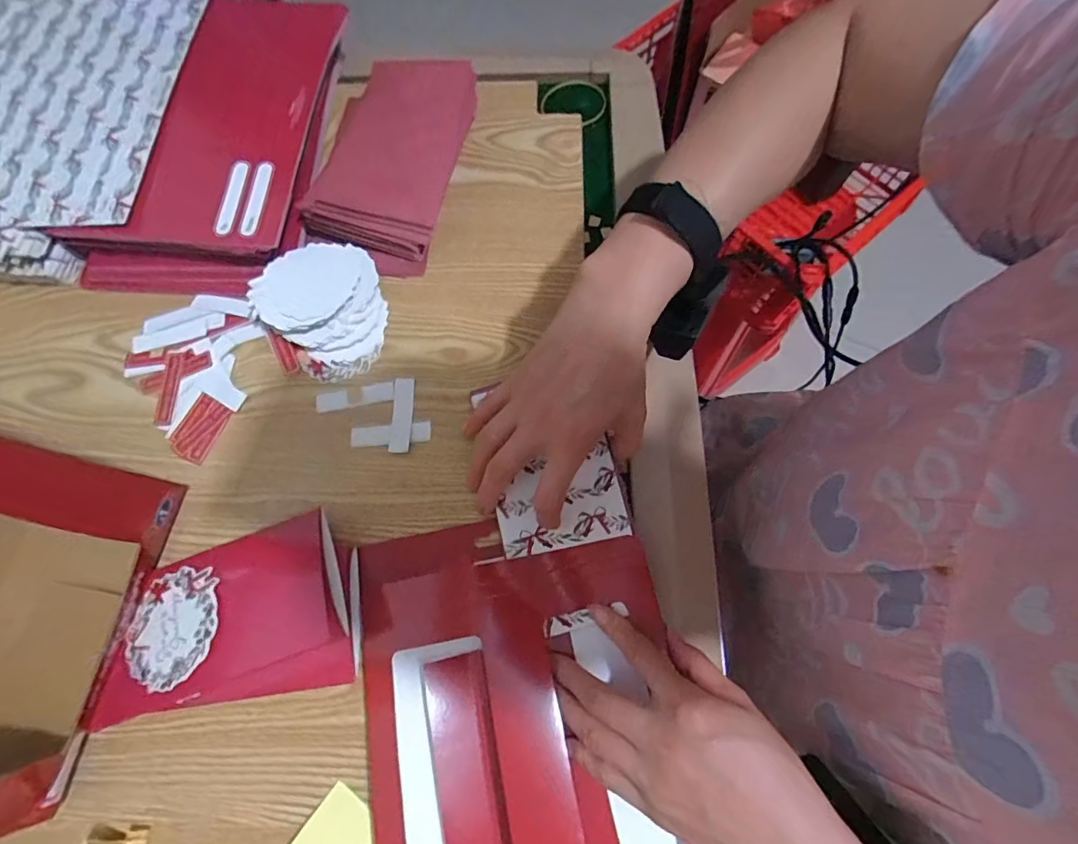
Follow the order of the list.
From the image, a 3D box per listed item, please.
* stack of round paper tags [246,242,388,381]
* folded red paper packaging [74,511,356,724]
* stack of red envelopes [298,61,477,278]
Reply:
[{"bbox_3d":[-0.161,-0.089,0.372,0.088,0.035,0.098,-32,75,-10],"label":"stack of round paper tags"},{"bbox_3d":[-0.196,0.119,0.312,0.150,0.029,0.105,-7,72,-3],"label":"folded red paper packaging"},{"bbox_3d":[-0.124,-0.223,0.407,0.122,0.047,0.187,10,72,3],"label":"stack of red envelopes"}]

